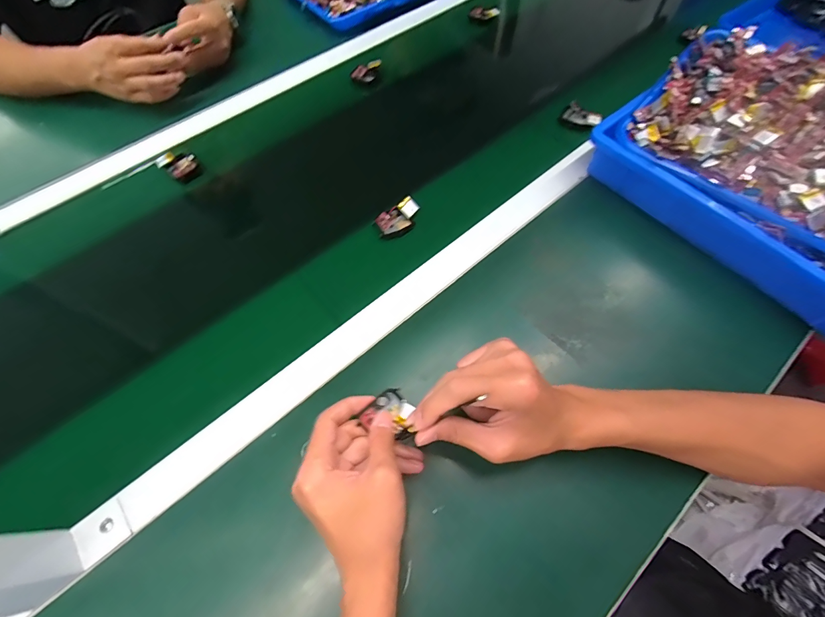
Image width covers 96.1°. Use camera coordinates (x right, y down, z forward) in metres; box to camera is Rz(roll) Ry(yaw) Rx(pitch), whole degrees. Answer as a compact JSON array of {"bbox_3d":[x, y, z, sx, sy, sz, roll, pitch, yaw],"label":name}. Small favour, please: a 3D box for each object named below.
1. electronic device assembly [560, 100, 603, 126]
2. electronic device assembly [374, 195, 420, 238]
[{"bbox_3d":[0.251,-0.287,0.550,0.059,0.027,0.010,34,65,19],"label":"electronic device assembly"},{"bbox_3d":[-0.017,-0.114,0.465,0.055,0.027,0.032,-18,61,-10],"label":"electronic device assembly"}]

